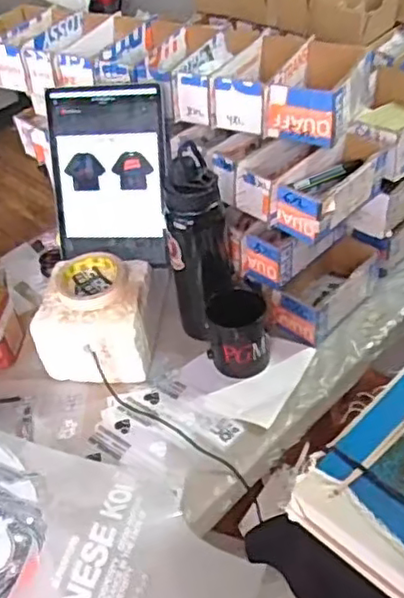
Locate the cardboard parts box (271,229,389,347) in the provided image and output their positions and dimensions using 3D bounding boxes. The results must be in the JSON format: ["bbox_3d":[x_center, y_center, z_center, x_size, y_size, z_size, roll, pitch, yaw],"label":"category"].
[{"bbox_3d":[0.183,-0.023,0.924,0.087,0.067,0.187,27,52,31],"label":"cardboard parts box"}]

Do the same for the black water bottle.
[{"bbox_3d":[-0.003,-0.063,0.842,0.078,0.271,0.060,-3,42,4],"label":"black water bottle"}]

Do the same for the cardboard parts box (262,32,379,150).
[{"bbox_3d":[0.160,-0.281,0.855,0.102,0.068,0.177,12,46,20],"label":"cardboard parts box"}]

